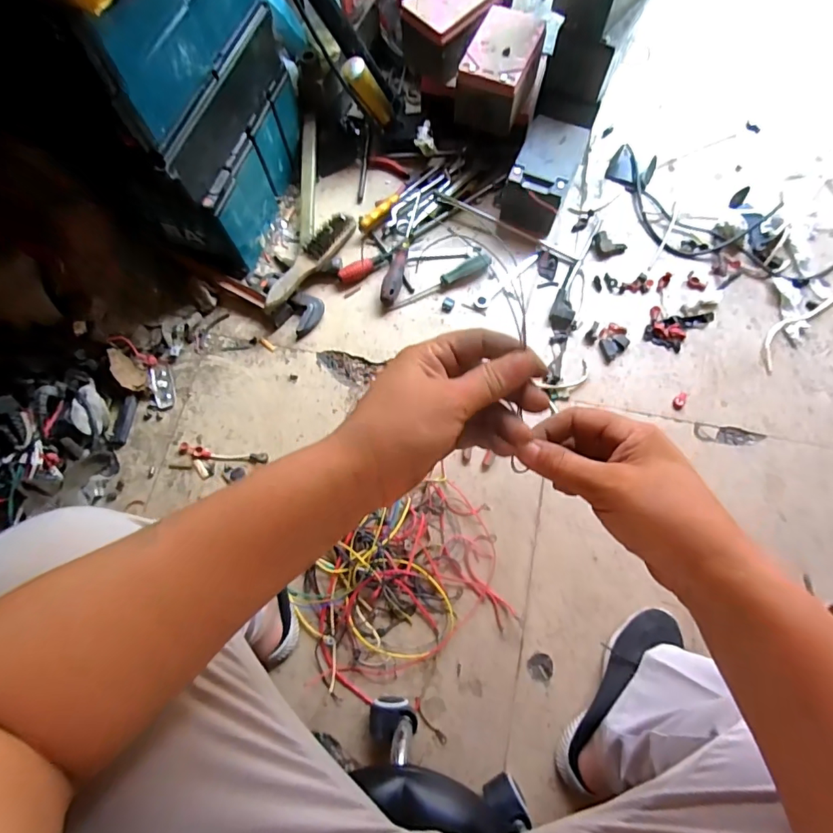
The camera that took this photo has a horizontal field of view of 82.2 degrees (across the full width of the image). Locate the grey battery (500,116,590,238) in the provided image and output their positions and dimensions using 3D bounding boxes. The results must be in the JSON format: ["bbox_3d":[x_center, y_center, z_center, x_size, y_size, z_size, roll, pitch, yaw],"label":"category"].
[{"bbox_3d":[0.225,-0.428,0.851,0.107,0.098,0.168,24,75,9],"label":"grey battery"}]

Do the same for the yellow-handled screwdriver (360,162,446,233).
[{"bbox_3d":[-0.025,-0.414,0.895,0.209,0.022,0.032,-40,75,-10],"label":"yellow-handled screwdriver"}]

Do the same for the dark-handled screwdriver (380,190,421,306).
[{"bbox_3d":[-0.022,-0.302,0.859,0.031,0.028,0.232,14,73,7],"label":"dark-handled screwdriver"}]

